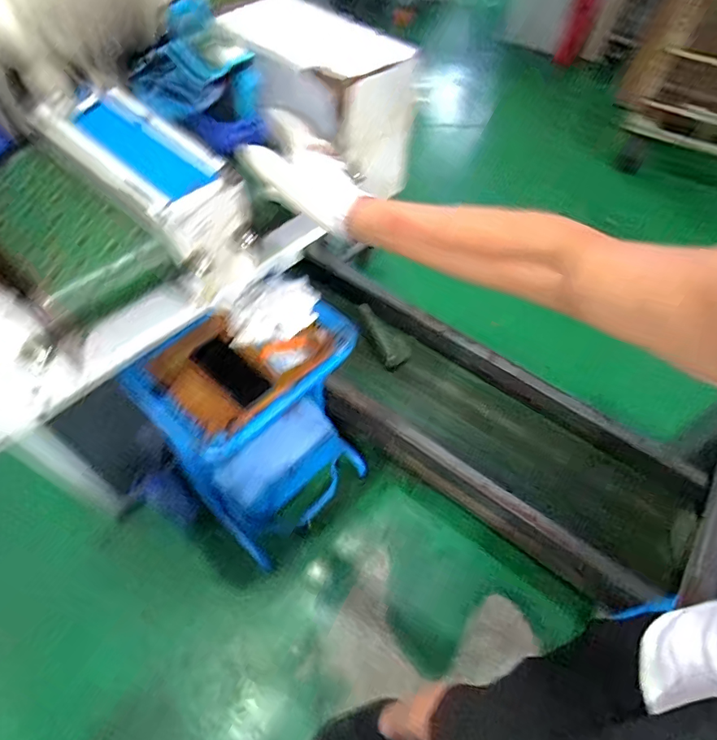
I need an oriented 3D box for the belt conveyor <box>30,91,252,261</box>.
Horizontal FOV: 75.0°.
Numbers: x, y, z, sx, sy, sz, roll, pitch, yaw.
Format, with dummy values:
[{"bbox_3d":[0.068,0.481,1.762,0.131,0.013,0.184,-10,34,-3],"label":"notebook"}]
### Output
[{"bbox_3d":[-0.270,-0.253,0.591,0.299,0.087,0.113,37,61,20],"label":"belt conveyor"}]

